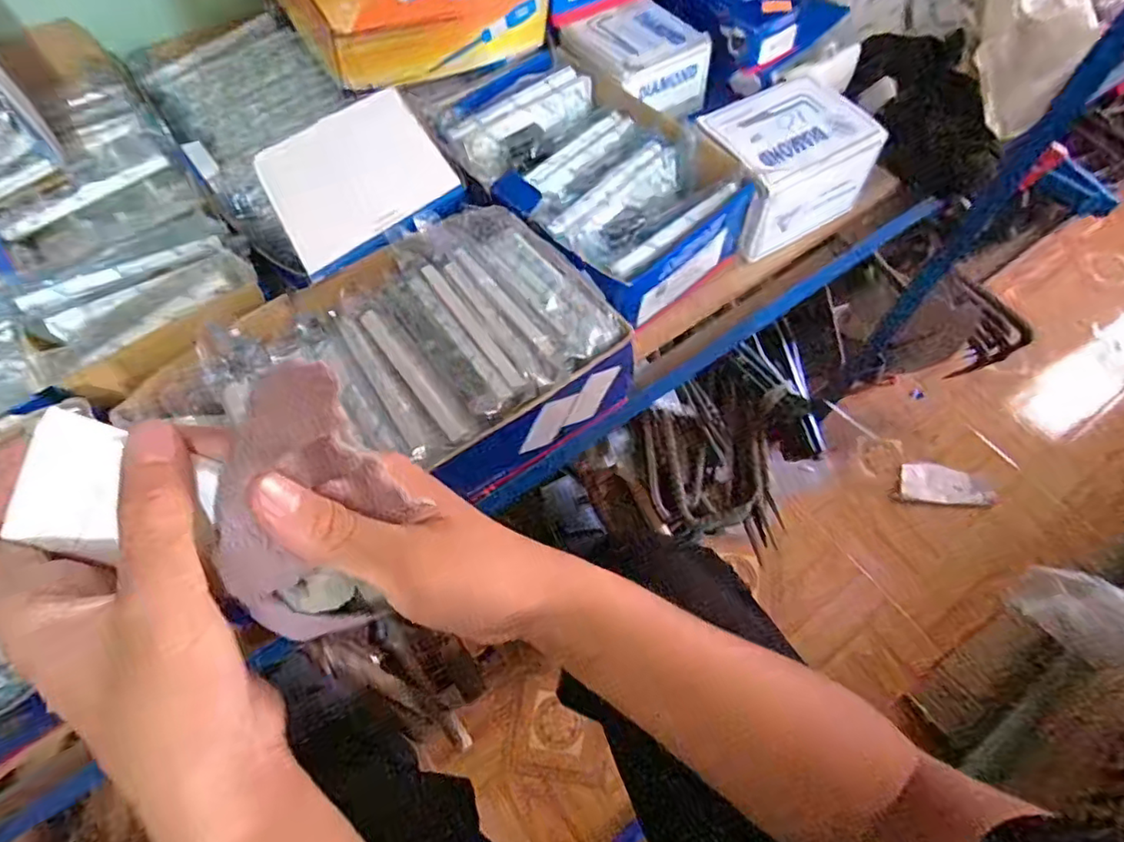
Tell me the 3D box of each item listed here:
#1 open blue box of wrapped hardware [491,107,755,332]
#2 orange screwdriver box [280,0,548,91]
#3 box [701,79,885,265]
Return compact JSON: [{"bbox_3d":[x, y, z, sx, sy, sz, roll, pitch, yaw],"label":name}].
[{"bbox_3d":[0.045,-0.159,0.450,0.145,0.066,0.141,-40,69,-17],"label":"open blue box of wrapped hardware"},{"bbox_3d":[-0.112,-0.342,0.472,0.194,0.076,0.110,-31,66,-13],"label":"orange screwdriver box"},{"bbox_3d":[0.176,-0.211,0.485,0.117,0.075,0.101,-26,65,-11],"label":"box"}]

